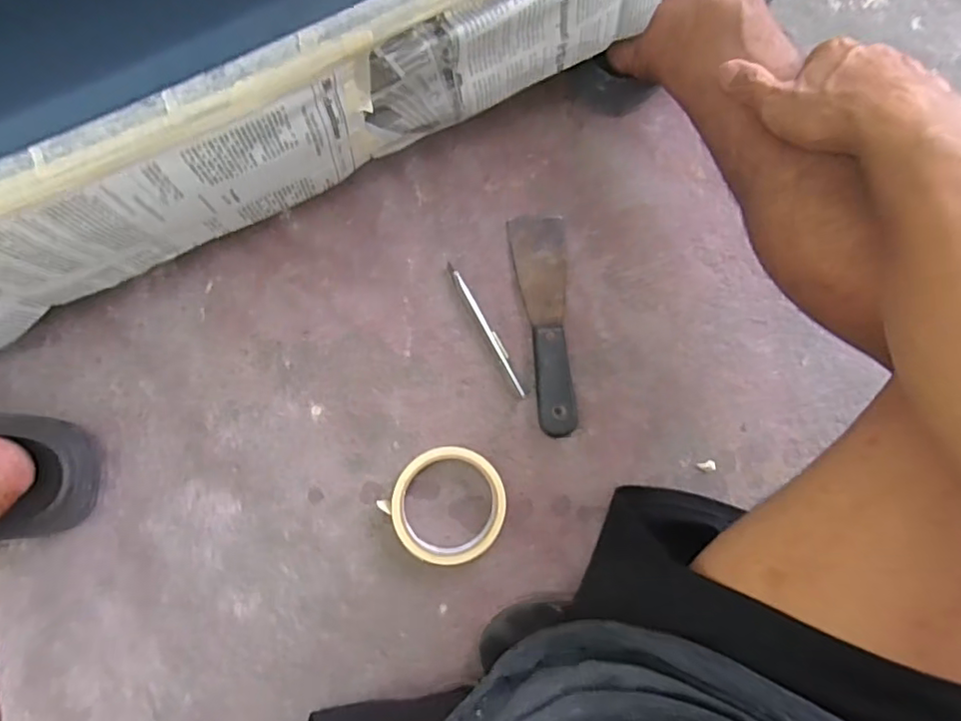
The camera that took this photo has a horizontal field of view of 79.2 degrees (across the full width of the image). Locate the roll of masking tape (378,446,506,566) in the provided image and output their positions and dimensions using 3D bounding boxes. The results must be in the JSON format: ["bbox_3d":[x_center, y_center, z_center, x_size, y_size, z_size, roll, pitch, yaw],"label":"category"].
[{"bbox_3d":[-0.026,0.119,0.480,0.093,0.020,0.093,1,84,-5],"label":"roll of masking tape"}]

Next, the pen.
[{"bbox_3d":[0.007,-0.028,0.510,0.009,0.009,0.131,-29,87,-8],"label":"pen"}]

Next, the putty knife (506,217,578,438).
[{"bbox_3d":[0.060,-0.033,0.514,0.049,0.016,0.195,-5,85,-6],"label":"putty knife"}]

